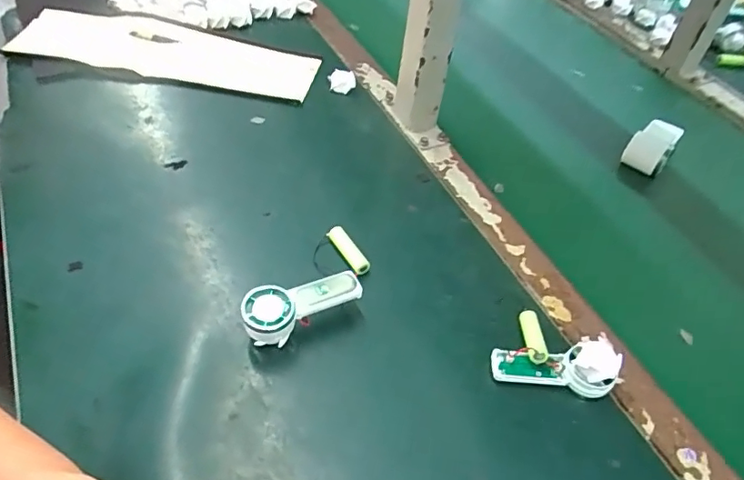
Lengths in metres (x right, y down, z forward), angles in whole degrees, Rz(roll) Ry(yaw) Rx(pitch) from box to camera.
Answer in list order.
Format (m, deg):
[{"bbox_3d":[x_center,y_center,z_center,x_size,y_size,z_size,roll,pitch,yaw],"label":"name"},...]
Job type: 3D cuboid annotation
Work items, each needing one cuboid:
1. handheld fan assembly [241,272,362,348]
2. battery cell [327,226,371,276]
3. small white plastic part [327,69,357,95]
[{"bbox_3d":[-0.054,0.057,0.433,0.092,0.041,0.037,-14,52,-17],"label":"handheld fan assembly"},{"bbox_3d":[-0.021,0.010,0.492,0.014,0.013,0.055,-25,55,-24],"label":"battery cell"},{"bbox_3d":[-0.037,-0.199,0.676,0.030,0.019,0.027,20,50,12],"label":"small white plastic part"}]

